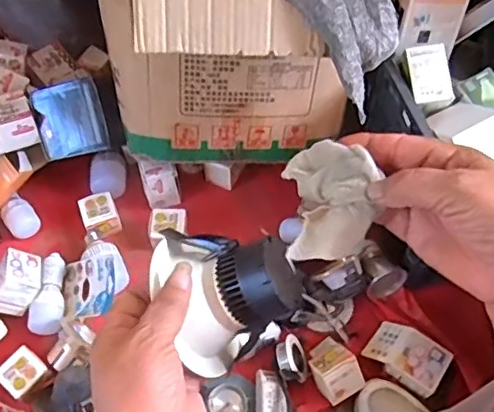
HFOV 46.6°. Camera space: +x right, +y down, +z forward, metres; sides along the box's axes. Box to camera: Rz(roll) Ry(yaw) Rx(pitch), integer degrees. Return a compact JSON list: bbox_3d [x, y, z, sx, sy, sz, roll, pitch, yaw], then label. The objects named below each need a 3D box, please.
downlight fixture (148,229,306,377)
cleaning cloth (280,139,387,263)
[{"bbox_3d":[-0.017,0.053,0.385,0.079,0.081,0.087,-26,62,-15],"label":"downlight fixture"},{"bbox_3d":[0.052,-0.004,0.356,0.055,0.014,0.079,-13,58,17],"label":"cleaning cloth"}]

